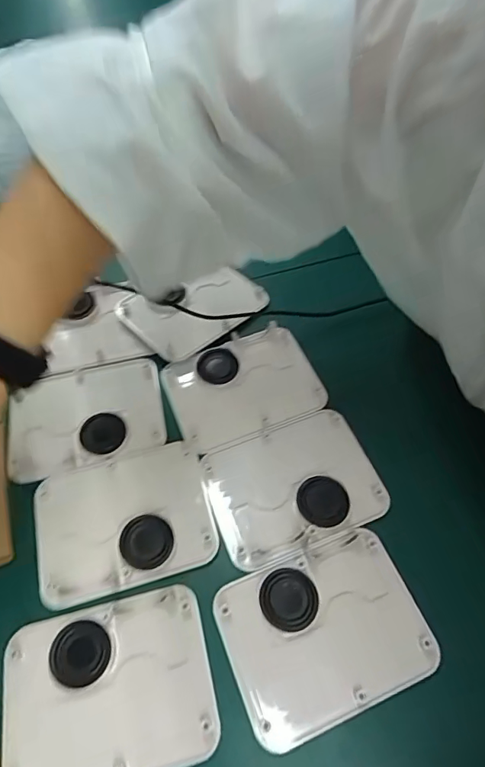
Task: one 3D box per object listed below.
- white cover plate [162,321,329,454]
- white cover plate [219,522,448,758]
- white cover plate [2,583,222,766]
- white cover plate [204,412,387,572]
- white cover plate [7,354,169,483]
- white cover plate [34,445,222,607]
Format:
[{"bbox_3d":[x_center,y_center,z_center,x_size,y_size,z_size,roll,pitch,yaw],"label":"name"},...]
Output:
[{"bbox_3d":[0.000,0.000,0.409,0.127,0.009,0.094,-19,59,-12],"label":"white cover plate"},{"bbox_3d":[0.053,0.160,0.307,0.125,0.006,0.096,-19,59,-12],"label":"white cover plate"},{"bbox_3d":[-0.083,0.189,0.290,0.124,0.005,0.098,-12,57,-8],"label":"white cover plate"},{"bbox_3d":[0.038,0.075,0.360,0.125,0.011,0.096,-18,59,-12],"label":"white cover plate"},{"bbox_3d":[-0.132,0.025,0.399,0.126,0.010,0.096,-14,58,-9],"label":"white cover plate"},{"bbox_3d":[-0.088,0.098,0.347,0.126,0.005,0.097,-15,58,-9],"label":"white cover plate"}]

